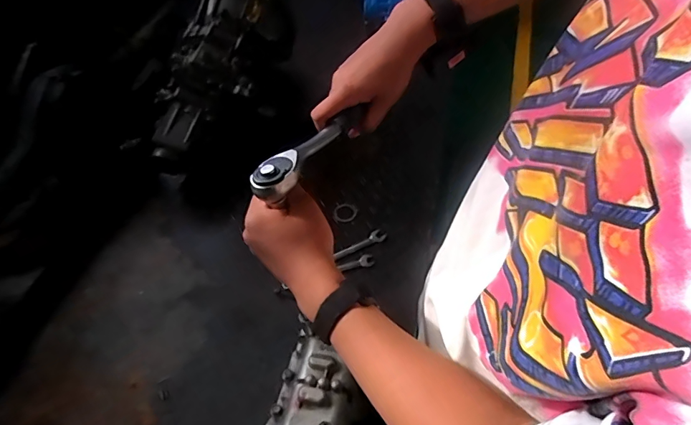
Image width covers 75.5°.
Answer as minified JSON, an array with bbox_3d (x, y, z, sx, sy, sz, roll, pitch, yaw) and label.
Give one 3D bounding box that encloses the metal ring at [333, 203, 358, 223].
[{"bbox_3d":[0.000,0.001,1.036,0.056,0.004,0.044,-34,81,-16],"label":"metal ring"}]

